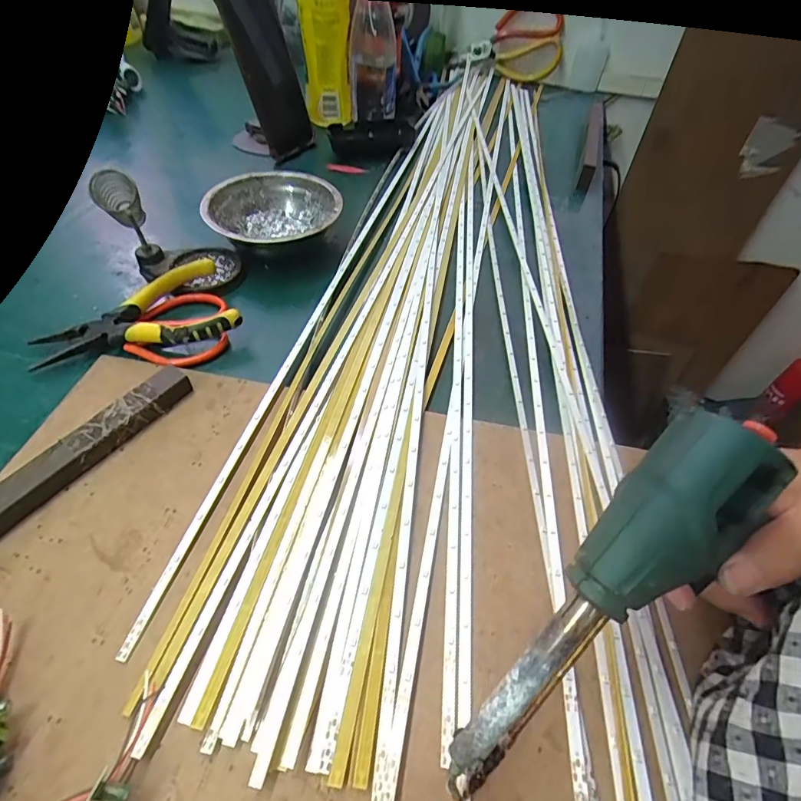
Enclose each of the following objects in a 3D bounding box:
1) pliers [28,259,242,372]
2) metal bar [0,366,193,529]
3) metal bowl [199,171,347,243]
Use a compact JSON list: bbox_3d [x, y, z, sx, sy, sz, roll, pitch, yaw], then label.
[{"bbox_3d":[-0.206,-0.059,0.358,0.144,0.025,0.079,-24,57,-21],"label":"pliers"},{"bbox_3d":[-0.216,0.051,0.270,0.024,0.021,0.214,27,55,17],"label":"metal bar"},{"bbox_3d":[-0.122,-0.178,0.450,0.122,0.036,0.122,2,51,-2],"label":"metal bowl"}]

